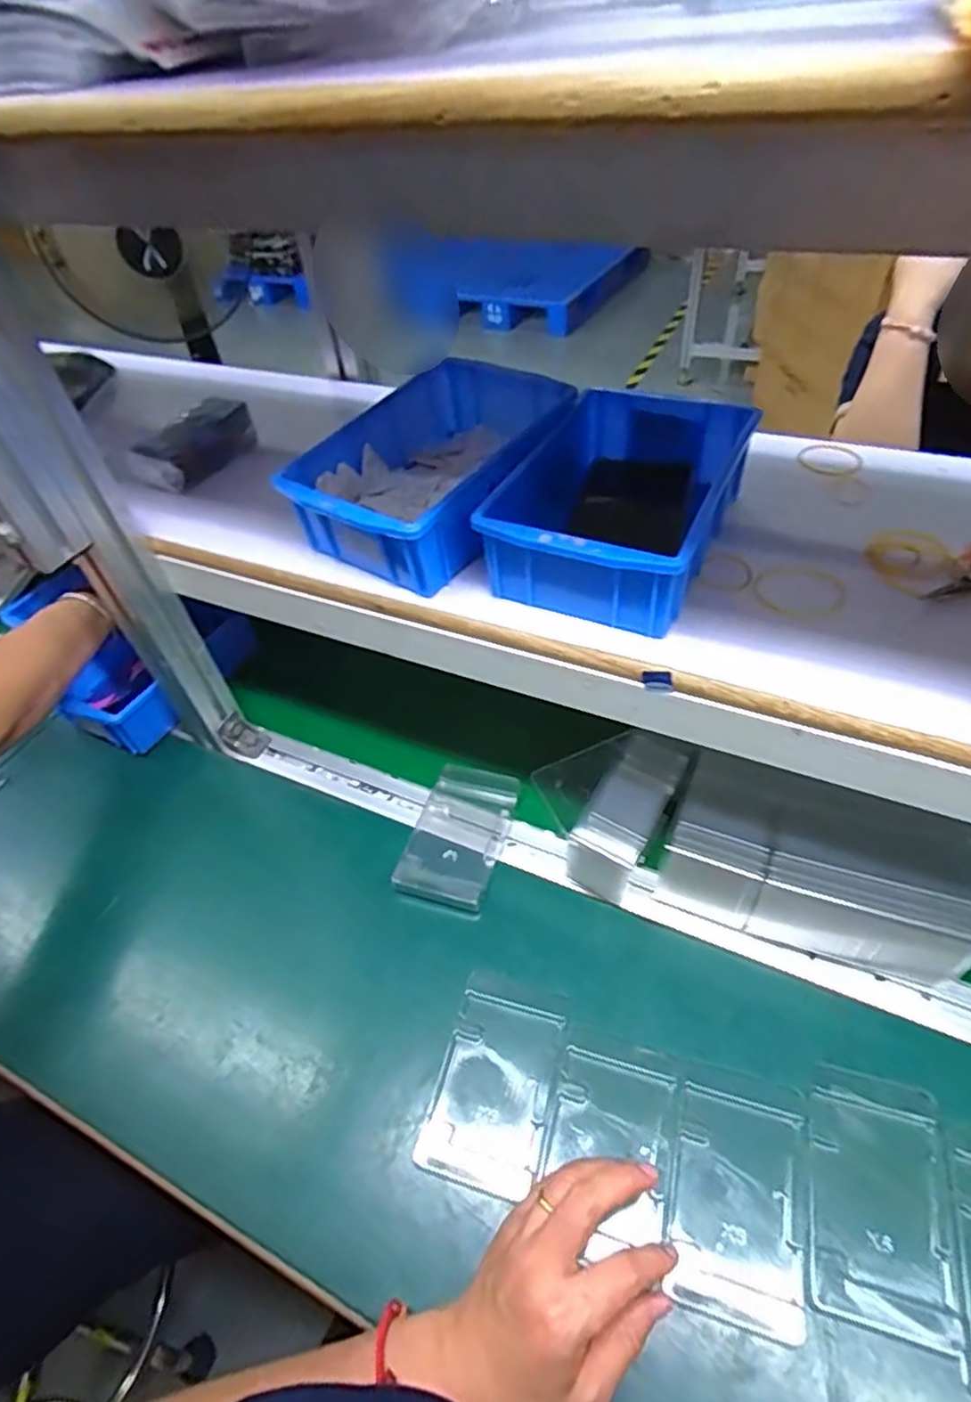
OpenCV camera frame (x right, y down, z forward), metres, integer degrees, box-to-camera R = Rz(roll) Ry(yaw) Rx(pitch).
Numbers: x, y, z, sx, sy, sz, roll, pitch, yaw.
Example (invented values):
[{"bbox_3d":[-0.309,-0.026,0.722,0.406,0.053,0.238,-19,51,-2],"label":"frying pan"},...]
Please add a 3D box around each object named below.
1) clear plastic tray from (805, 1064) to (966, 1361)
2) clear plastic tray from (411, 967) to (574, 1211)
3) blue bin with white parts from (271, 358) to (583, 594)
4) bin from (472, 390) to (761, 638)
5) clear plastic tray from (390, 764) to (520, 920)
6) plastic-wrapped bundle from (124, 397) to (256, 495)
[{"bbox_3d":[0.235,0.294,0.405,0.076,0.008,0.127,10,49,14],"label":"clear plastic tray"},{"bbox_3d":[0.007,0.259,0.464,0.075,0.010,0.123,10,49,15],"label":"clear plastic tray"},{"bbox_3d":[-0.037,-0.171,0.506,0.138,0.068,0.205,28,56,28],"label":"blue bin with white parts"},{"bbox_3d":[0.094,-0.138,0.466,0.130,0.062,0.204,19,52,21],"label":"bin"},{"bbox_3d":[-0.022,0.117,0.597,0.078,0.013,0.137,12,50,17],"label":"clear plastic tray"},{"bbox_3d":[-0.264,-0.232,0.611,0.052,0.041,0.115,19,52,21],"label":"plastic-wrapped bundle"}]

